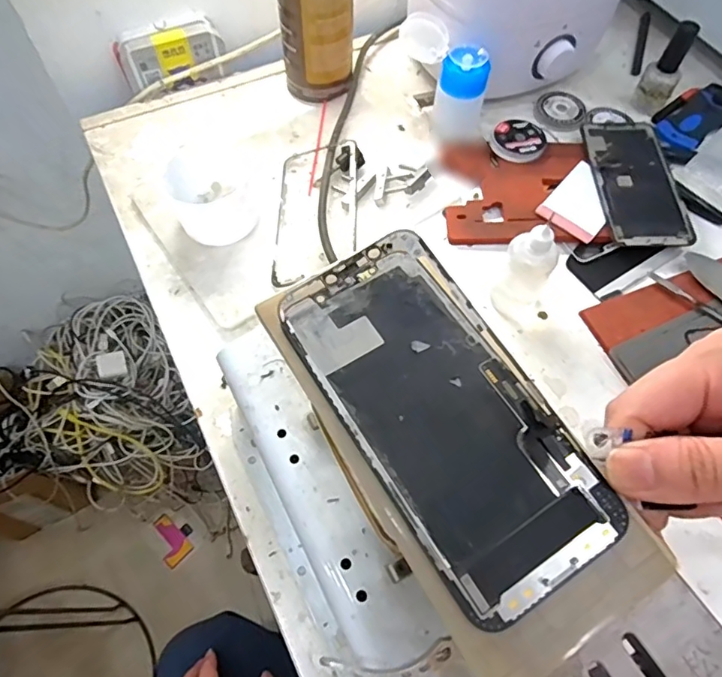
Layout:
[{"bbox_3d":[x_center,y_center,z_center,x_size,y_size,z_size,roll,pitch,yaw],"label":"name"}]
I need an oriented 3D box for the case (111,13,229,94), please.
[{"bbox_3d":[-0.179,-0.271,0.503,0.096,0.049,0.031,-23,65,-13],"label":"case"}]

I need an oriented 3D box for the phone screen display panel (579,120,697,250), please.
[{"bbox_3d":[0.238,-0.137,0.456,0.067,0.009,0.139,0,62,-2],"label":"phone screen display panel"}]

